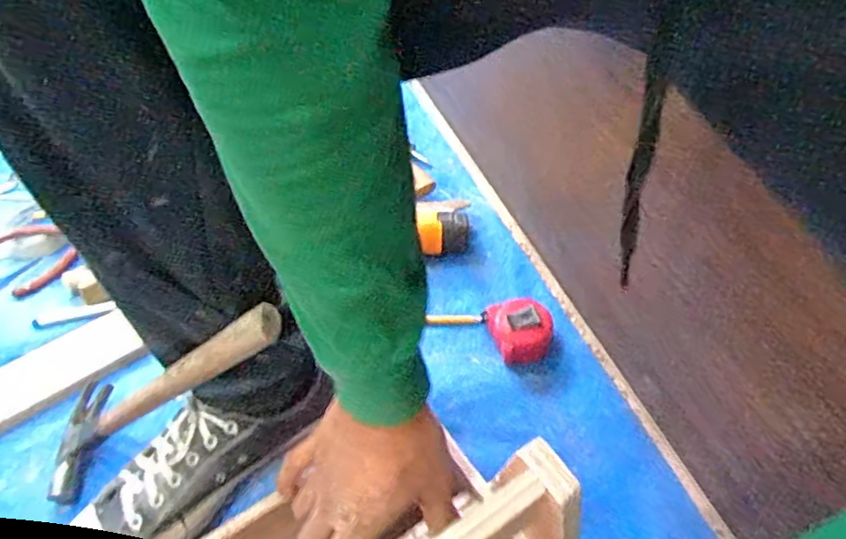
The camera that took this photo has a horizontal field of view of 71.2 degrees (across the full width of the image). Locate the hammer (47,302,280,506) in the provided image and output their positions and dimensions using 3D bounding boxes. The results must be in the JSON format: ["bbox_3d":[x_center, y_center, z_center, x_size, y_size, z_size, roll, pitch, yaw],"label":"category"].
[{"bbox_3d":[-0.231,0.105,0.510,0.307,0.026,0.103,-31,41,28],"label":"hammer"}]

